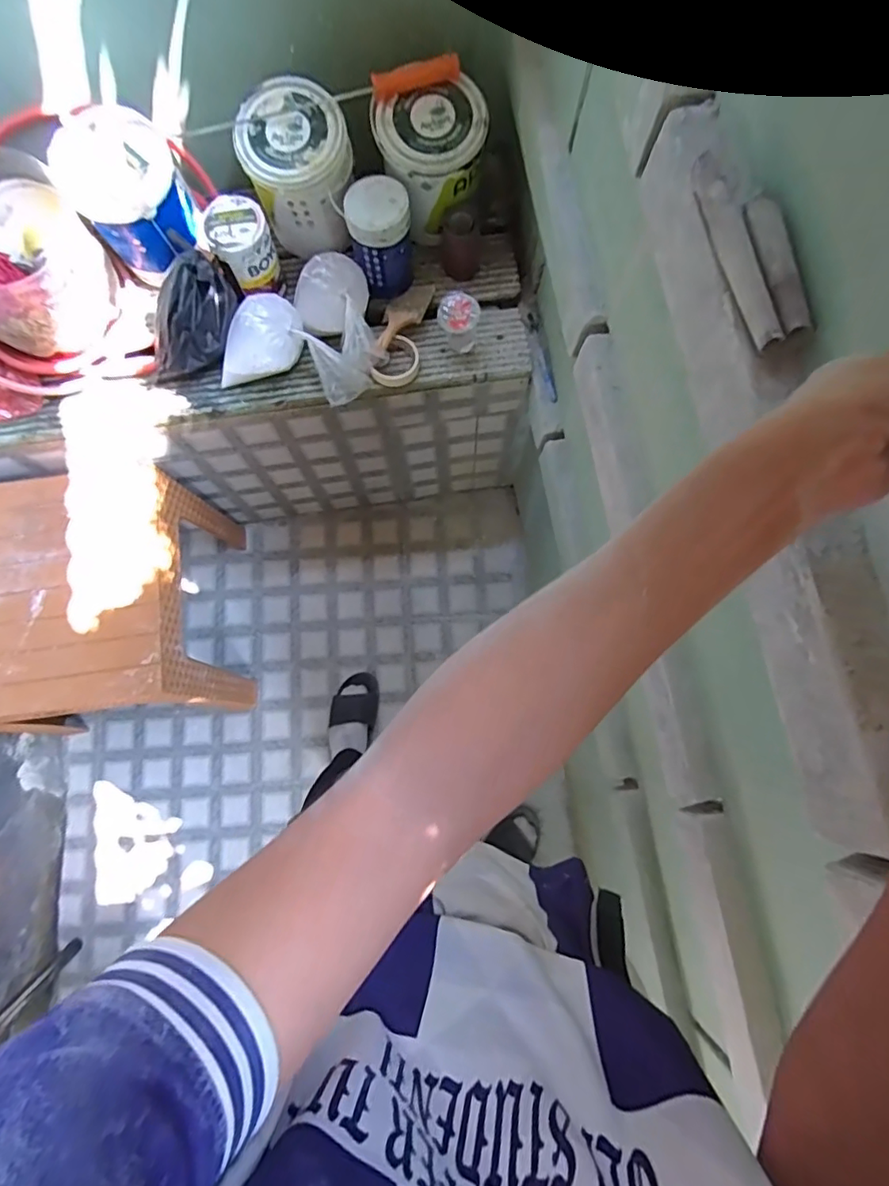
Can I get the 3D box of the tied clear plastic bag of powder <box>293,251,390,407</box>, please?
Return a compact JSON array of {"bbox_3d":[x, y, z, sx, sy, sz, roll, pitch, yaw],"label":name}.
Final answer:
[{"bbox_3d":[-0.183,-0.468,0.977,0.134,0.101,0.215,-18,77,-4],"label":"tied clear plastic bag of powder"}]

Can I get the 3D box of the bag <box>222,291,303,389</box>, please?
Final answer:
[{"bbox_3d":[-0.331,-0.443,0.972,0.172,0.093,0.090,-28,78,-6],"label":"bag"}]

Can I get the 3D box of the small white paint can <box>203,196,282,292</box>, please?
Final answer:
[{"bbox_3d":[-0.350,-0.600,0.959,0.098,0.111,0.090,0,77,0],"label":"small white paint can"}]

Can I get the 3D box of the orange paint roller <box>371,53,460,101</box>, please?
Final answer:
[{"bbox_3d":[-0.046,-0.815,0.872,0.136,0.032,0.033,-10,77,-2],"label":"orange paint roller"}]

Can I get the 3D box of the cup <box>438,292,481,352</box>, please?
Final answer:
[{"bbox_3d":[0.025,-0.483,0.995,0.072,0.096,0.064,-2,77,-1],"label":"cup"}]

